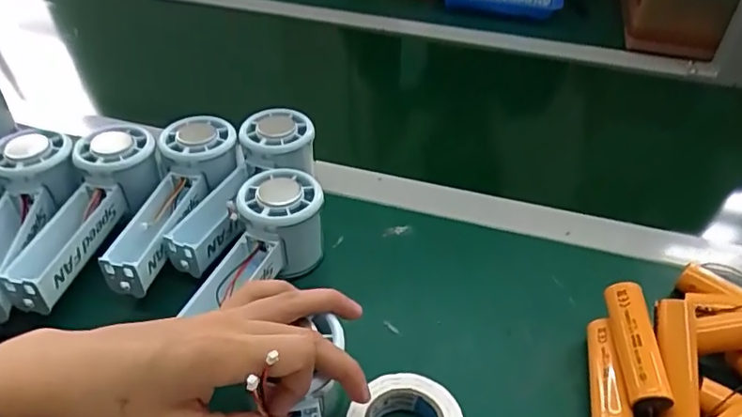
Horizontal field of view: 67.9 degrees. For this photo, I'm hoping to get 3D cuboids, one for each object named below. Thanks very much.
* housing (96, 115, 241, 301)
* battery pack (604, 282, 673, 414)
[{"bbox_3d":[-0.138,-0.009,0.398,0.054,0.046,0.142,4,41,2],"label":"housing"},{"bbox_3d":[0.152,0.077,0.317,0.021,0.017,0.072,2,54,0],"label":"battery pack"}]

